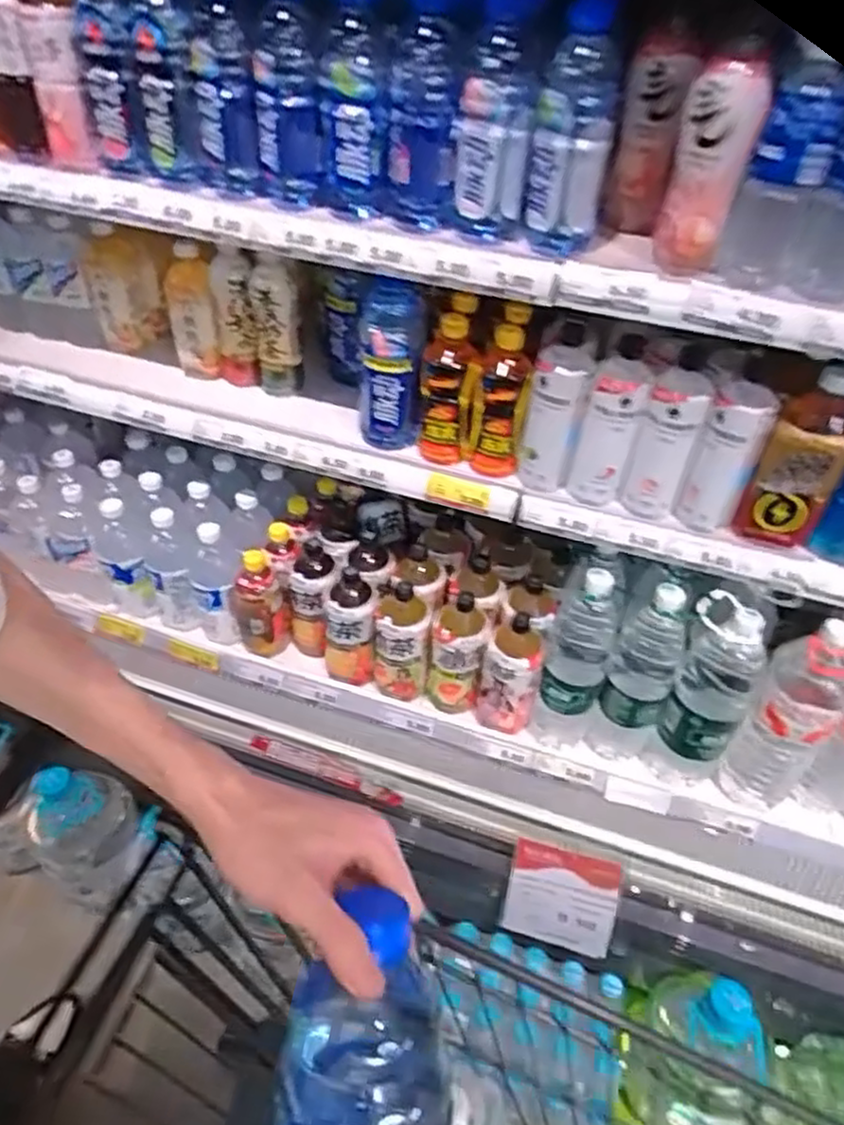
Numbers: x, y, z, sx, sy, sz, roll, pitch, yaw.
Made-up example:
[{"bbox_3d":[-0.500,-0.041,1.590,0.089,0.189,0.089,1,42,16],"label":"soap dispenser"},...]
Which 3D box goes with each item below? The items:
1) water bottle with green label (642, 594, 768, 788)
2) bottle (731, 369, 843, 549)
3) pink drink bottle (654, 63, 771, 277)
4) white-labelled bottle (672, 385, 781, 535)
[{"bbox_3d":[0.382,0.191,0.977,0.103,0.316,0.077,27,47,23],"label":"water bottle with green label"},{"bbox_3d":[0.435,-0.111,0.820,0.080,0.203,0.065,29,48,24],"label":"bottle"},{"bbox_3d":[0.271,-0.370,0.685,0.066,0.175,0.069,18,44,14],"label":"pink drink bottle"},{"bbox_3d":[0.359,-0.119,0.851,0.064,0.171,0.069,26,47,22],"label":"white-labelled bottle"}]

